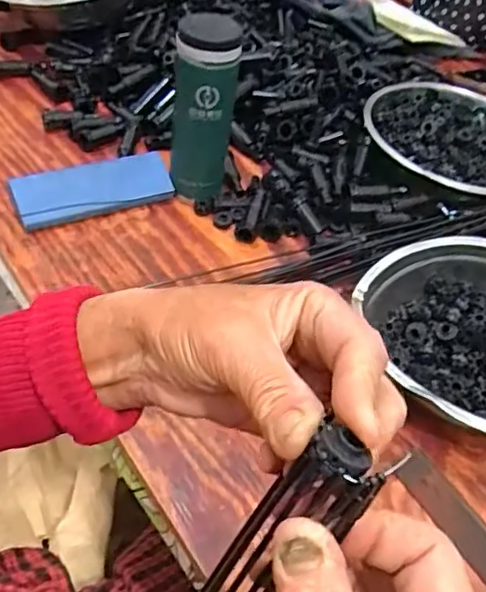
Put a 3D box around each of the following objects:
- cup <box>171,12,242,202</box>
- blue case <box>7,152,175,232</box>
[{"bbox_3d":[-0.037,-0.183,0.618,0.059,0.173,0.061,3,49,-4],"label":"cup"},{"bbox_3d":[-0.156,-0.110,0.646,0.158,0.030,0.055,-19,54,-22],"label":"blue case"}]

